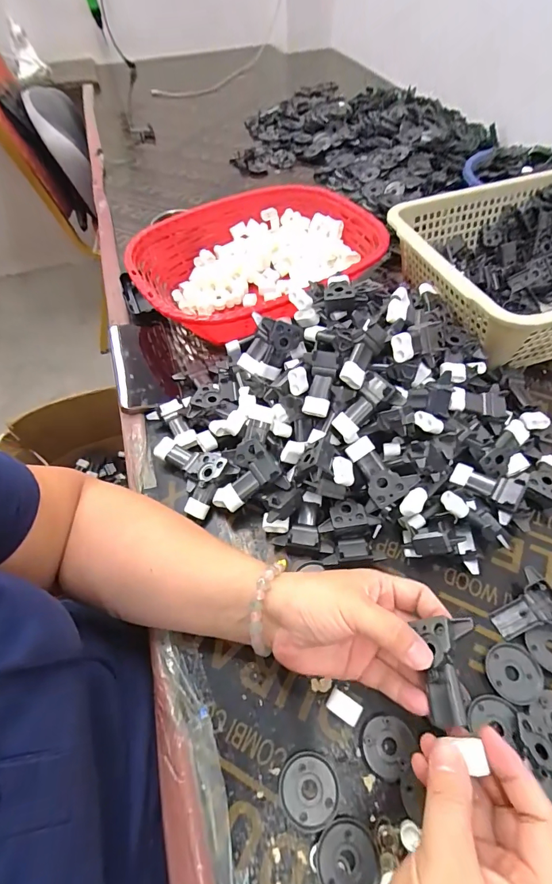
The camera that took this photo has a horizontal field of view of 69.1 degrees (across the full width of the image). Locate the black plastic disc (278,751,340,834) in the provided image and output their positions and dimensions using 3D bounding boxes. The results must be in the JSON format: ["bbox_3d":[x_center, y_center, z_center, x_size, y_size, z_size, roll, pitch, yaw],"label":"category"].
[{"bbox_3d":[0.024,0.255,0.294,0.042,0.006,0.044,-1,55,2],"label":"black plastic disc"}]

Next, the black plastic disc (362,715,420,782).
[{"bbox_3d":[0.086,0.232,0.305,0.036,0.007,0.038,-1,55,2],"label":"black plastic disc"}]

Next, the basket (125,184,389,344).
[{"bbox_3d":[-0.022,-0.261,0.598,0.302,0.082,0.368,34,63,23],"label":"basket"}]

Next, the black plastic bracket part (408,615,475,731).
[{"bbox_3d":[0.108,0.146,0.258,0.029,0.015,0.063,6,68,10],"label":"black plastic bracket part"}]

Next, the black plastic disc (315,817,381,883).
[{"bbox_3d":[0.048,0.283,0.269,0.041,0.009,0.042,-1,55,2],"label":"black plastic disc"}]

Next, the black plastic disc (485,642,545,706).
[{"bbox_3d":[0.195,0.189,0.329,0.043,0.004,0.042,-1,55,2],"label":"black plastic disc"}]

